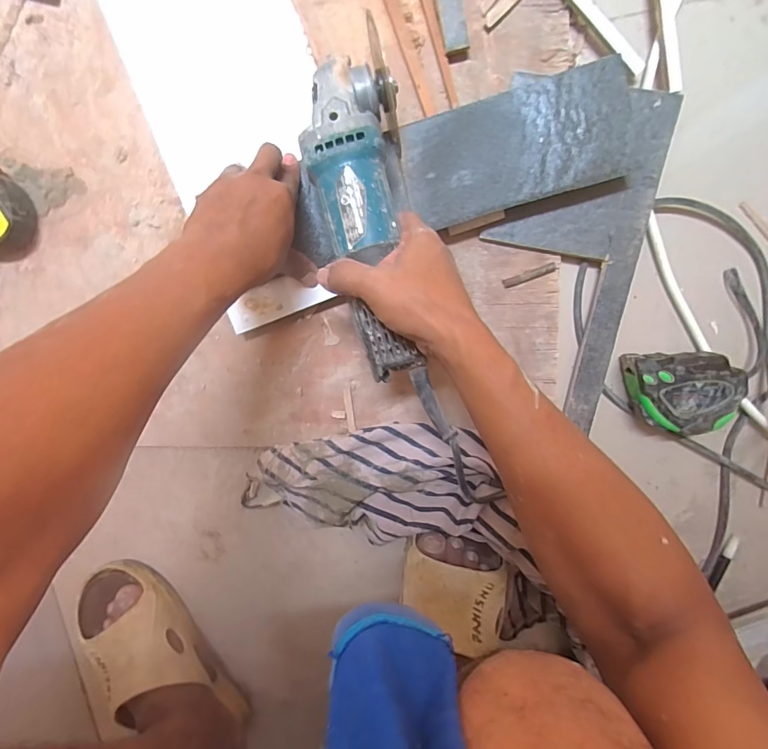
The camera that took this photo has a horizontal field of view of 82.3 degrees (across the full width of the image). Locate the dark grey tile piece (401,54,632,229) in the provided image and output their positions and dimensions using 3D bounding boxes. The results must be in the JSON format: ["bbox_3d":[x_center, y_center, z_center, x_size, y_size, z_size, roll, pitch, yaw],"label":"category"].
[{"bbox_3d":[0.114,-0.196,0.382,0.191,0.004,0.093,-15,98,7],"label":"dark grey tile piece"}]

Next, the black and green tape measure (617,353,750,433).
[{"bbox_3d":[0.282,0.017,0.425,0.095,0.049,0.078,0,99,2],"label":"black and green tape measure"}]

